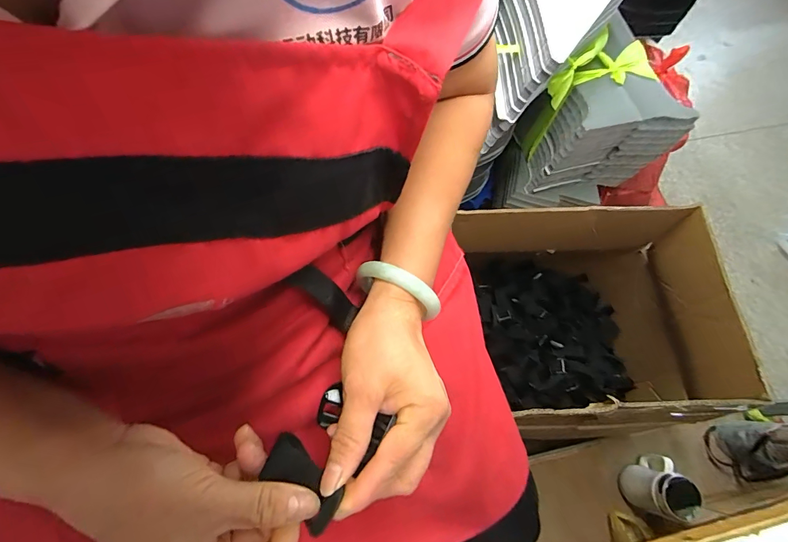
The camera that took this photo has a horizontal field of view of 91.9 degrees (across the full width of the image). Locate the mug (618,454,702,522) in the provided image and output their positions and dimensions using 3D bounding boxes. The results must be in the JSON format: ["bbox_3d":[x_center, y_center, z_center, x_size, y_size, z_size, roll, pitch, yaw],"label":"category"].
[{"bbox_3d":[0.514,0.422,0.745,0.079,0.120,0.095,-13,69,-8],"label":"mug"}]

